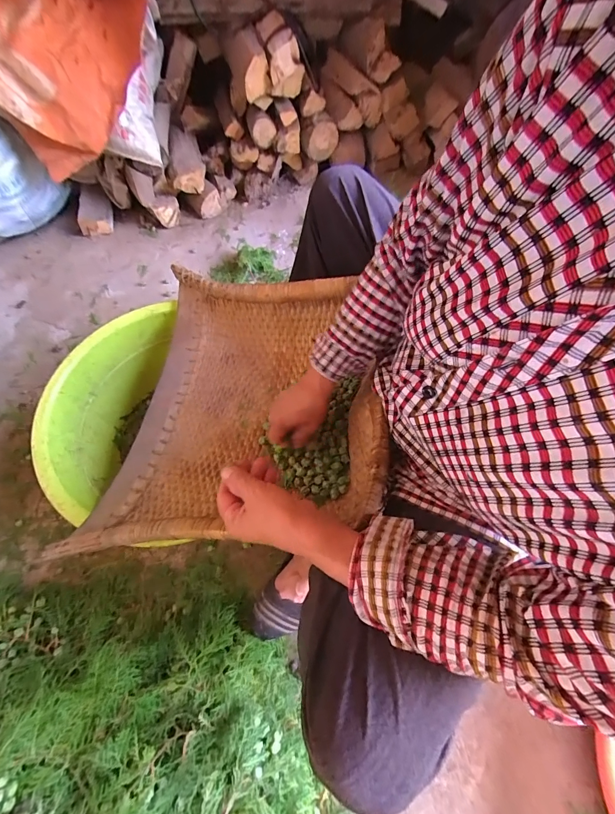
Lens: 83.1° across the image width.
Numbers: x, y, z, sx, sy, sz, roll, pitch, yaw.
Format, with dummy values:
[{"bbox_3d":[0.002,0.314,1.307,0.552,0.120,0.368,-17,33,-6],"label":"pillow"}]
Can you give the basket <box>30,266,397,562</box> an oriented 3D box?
[{"bbox_3d":[-0.088,-0.008,0.524,0.389,0.165,0.454,7,65,6],"label":"basket"}]

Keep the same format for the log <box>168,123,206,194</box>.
[{"bbox_3d":[-0.360,-0.737,1.019,0.097,0.060,0.197,-11,88,-3],"label":"log"}]

